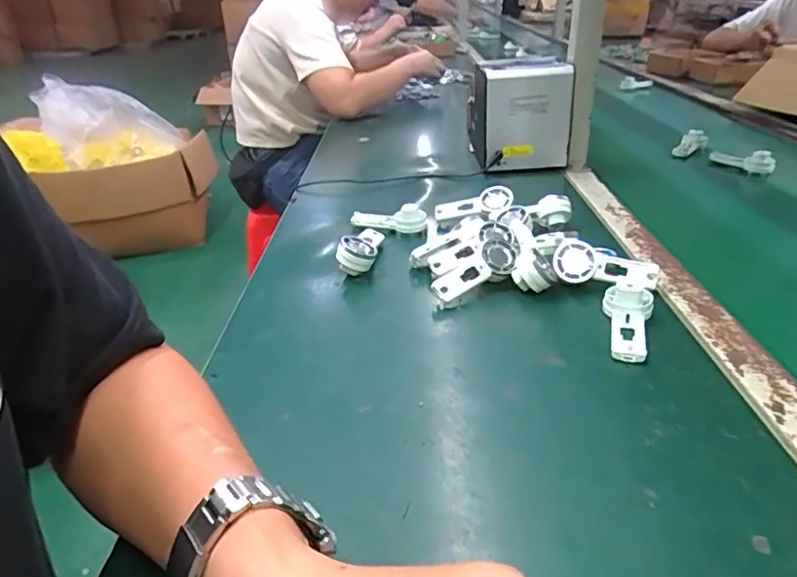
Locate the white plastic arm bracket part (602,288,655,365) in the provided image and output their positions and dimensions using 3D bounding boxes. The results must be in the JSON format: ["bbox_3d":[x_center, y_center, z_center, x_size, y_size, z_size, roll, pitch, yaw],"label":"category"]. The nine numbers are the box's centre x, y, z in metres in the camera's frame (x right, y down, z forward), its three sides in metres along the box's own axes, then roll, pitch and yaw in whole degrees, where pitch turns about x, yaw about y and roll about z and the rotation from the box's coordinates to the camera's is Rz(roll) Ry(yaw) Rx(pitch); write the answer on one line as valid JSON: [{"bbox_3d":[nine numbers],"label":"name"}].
[{"bbox_3d":[0.185,0.027,0.455,0.038,0.025,0.082,8,31,19],"label":"white plastic arm bracket part"}]

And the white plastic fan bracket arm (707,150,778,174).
[{"bbox_3d":[0.532,-0.200,0.875,0.026,0.037,0.101,-14,31,-19],"label":"white plastic fan bracket arm"}]

